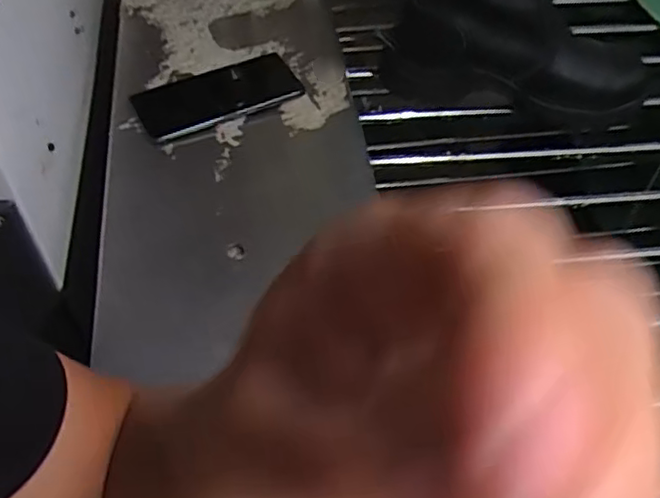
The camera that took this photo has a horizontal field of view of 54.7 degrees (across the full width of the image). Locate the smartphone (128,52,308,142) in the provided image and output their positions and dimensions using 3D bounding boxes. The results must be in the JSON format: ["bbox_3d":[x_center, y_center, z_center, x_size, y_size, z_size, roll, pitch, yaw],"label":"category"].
[{"bbox_3d":[-0.112,-0.155,0.647,0.164,0.015,0.084,-21,54,-18],"label":"smartphone"}]

